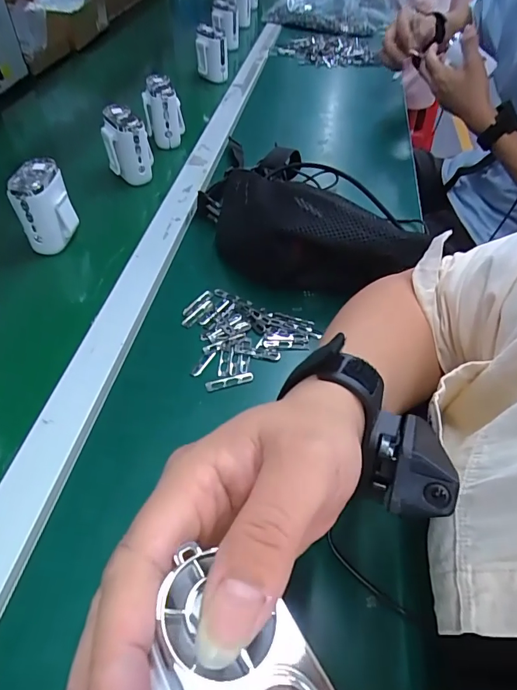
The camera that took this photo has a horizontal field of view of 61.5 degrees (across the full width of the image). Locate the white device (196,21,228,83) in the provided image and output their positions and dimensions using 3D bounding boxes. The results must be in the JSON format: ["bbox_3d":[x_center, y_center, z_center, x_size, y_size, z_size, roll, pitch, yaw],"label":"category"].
[{"bbox_3d":[-0.096,-0.582,0.871,0.065,0.084,0.069,-5,50,-9],"label":"white device"}]

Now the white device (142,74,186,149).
[{"bbox_3d":[-0.149,-0.358,0.663,0.060,0.080,0.045,16,50,9],"label":"white device"}]

